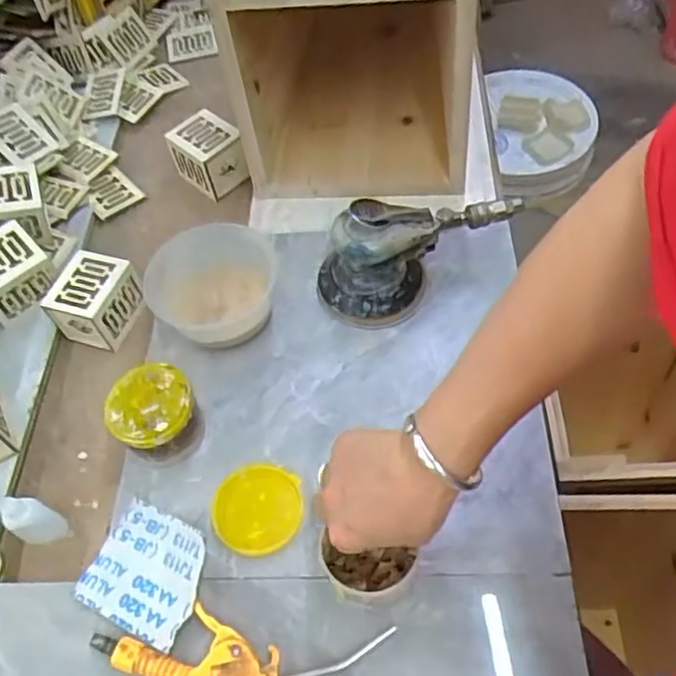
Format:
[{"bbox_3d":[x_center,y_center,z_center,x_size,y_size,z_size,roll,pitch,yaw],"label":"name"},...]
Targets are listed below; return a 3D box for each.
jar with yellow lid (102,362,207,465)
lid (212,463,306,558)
[{"bbox_3d":[-0.169,0.075,0.625,0.074,0.067,0.077,-3,56,4],"label":"jar with yellow lid"},{"bbox_3d":[-0.072,0.152,0.599,0.080,0.012,0.074,-3,56,4],"label":"lid"}]

